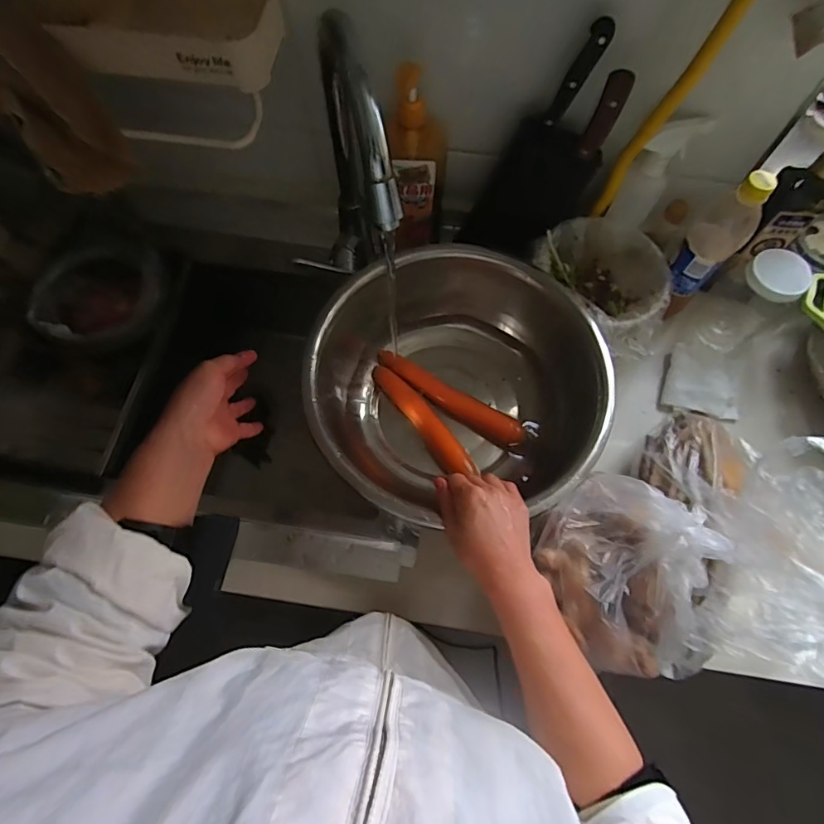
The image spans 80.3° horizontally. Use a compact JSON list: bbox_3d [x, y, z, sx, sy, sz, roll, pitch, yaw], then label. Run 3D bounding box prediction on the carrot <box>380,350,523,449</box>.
[{"bbox_3d":[0.049,-0.020,0.647,0.217,0.028,0.035,32,71,11],"label":"carrot"}]

